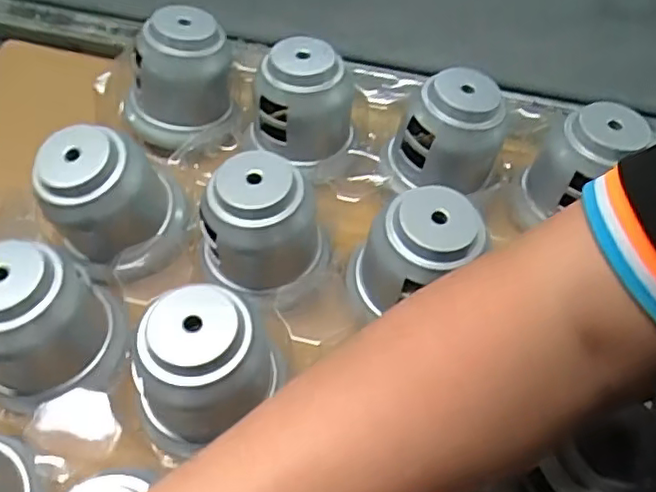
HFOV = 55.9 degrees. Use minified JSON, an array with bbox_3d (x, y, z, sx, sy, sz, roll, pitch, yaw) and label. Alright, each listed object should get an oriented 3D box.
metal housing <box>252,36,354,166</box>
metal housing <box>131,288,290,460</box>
[{"bbox_3d":[-0.018,-0.105,0.447,0.073,0.065,0.063,-3,55,-3],"label":"metal housing"},{"bbox_3d":[-0.070,0.064,0.340,0.068,0.072,0.077,15,57,10],"label":"metal housing"}]

